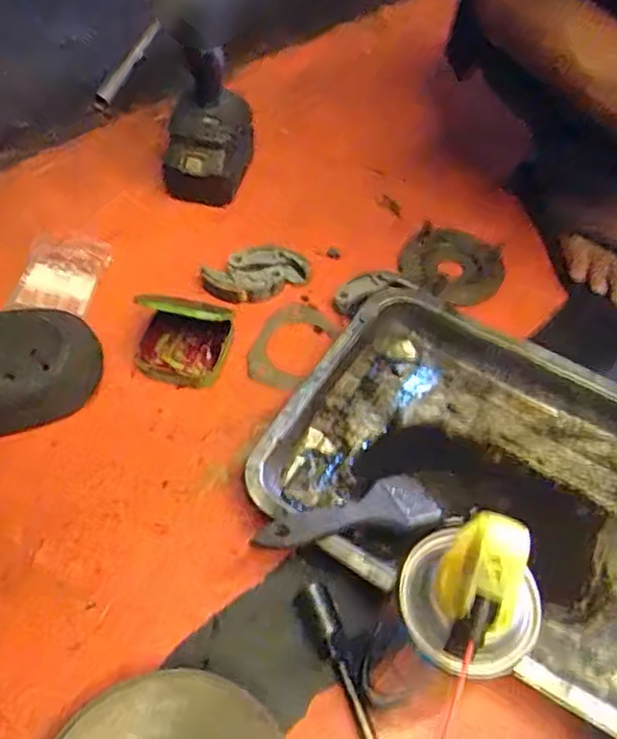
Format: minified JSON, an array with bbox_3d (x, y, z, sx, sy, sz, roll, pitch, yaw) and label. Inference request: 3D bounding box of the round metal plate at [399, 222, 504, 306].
[{"bbox_3d":[0.153,-0.111,0.662,0.103,0.018,0.076,32,92,14],"label":"round metal plate"}]

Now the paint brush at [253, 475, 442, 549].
[{"bbox_3d":[0.029,0.107,0.461,0.140,0.016,0.046,-6,52,-26],"label":"paint brush"}]

